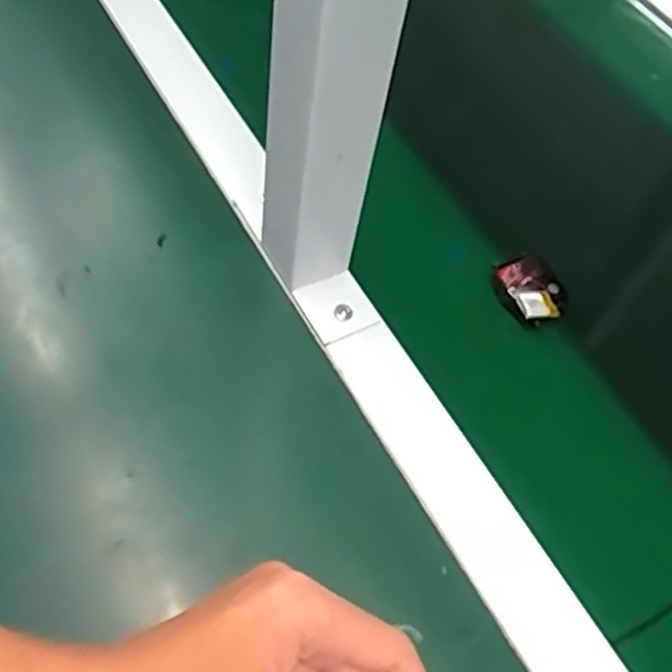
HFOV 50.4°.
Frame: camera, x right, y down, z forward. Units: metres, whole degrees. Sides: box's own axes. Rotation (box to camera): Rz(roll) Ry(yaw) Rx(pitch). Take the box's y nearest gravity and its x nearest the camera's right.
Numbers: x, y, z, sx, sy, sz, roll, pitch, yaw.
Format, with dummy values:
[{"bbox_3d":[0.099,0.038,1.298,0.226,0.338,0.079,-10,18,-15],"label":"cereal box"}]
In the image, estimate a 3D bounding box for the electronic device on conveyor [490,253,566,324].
[{"bbox_3d":[0.120,-0.028,0.433,0.038,0.015,0.046,-17,63,-20],"label":"electronic device on conveyor"}]

